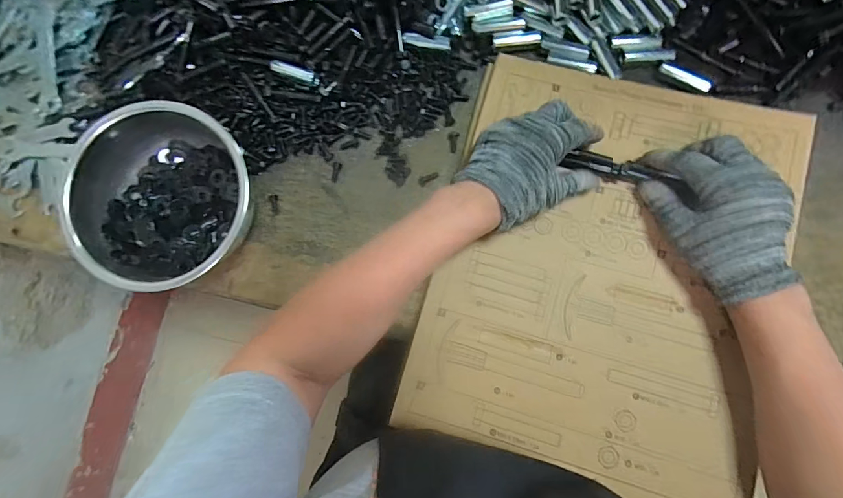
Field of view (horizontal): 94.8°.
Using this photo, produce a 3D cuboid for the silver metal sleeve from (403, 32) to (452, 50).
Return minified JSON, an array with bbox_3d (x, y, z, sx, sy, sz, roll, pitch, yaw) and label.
[{"bbox_3d":[0.006,-0.217,0.403,0.050,0.005,0.012,10,82,6],"label":"silver metal sleeve"}]

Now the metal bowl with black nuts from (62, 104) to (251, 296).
[{"bbox_3d":[-0.237,-0.046,0.372,0.153,0.076,0.157,-1,81,4],"label":"metal bowl with black nuts"}]

